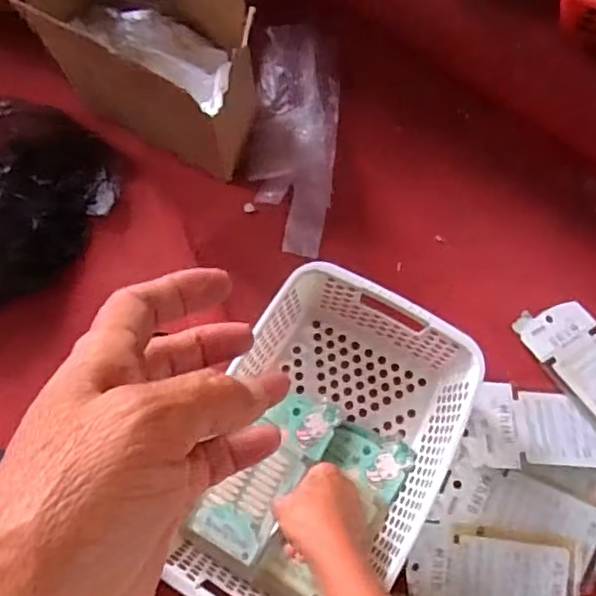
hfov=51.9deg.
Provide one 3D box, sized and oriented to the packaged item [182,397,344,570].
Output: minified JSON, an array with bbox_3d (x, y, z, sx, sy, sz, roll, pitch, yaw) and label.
[{"bbox_3d":[-0.028,0.165,0.578,0.066,0.028,0.171,32,76,7],"label":"packaged item"}]

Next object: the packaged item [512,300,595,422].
[{"bbox_3d":[0.301,0.074,0.618,0.081,0.016,0.167,-35,78,-11],"label":"packaged item"}]

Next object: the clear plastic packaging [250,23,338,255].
[{"bbox_3d":[-0.003,-0.182,0.662,0.090,0.045,0.257,3,74,-1],"label":"clear plastic packaging"}]

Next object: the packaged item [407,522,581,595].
[{"bbox_3d":[0.181,0.254,0.562,0.152,0.013,0.077,4,74,-1],"label":"packaged item"}]

